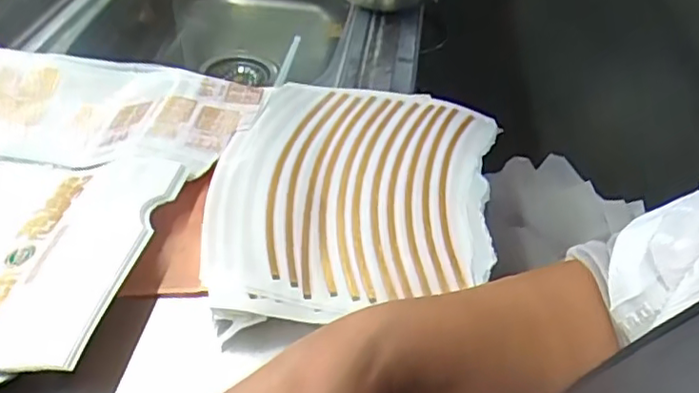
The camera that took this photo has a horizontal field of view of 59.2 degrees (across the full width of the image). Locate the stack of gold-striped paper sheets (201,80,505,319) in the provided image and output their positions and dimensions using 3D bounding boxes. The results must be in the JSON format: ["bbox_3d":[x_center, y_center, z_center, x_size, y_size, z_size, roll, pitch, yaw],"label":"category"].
[{"bbox_3d":[0.004,-0.012,0.492,0.211,0.030,0.270,5,41,5],"label":"stack of gold-striped paper sheets"}]

